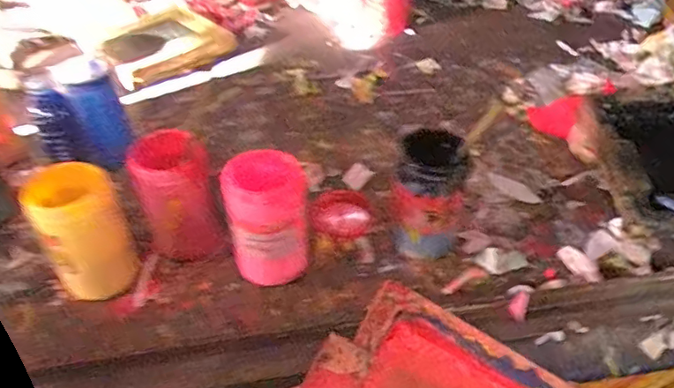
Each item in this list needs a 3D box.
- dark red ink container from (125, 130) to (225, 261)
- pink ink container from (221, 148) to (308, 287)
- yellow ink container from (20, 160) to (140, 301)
[{"bbox_3d":[-0.217,0.004,0.747,0.096,0.155,0.089,-12,44,-10],"label":"dark red ink container"},{"bbox_3d":[-0.088,0.032,0.714,0.095,0.152,0.093,-6,43,-5],"label":"pink ink container"},{"bbox_3d":[-0.323,0.047,0.705,0.089,0.160,0.099,-21,47,-20],"label":"yellow ink container"}]

